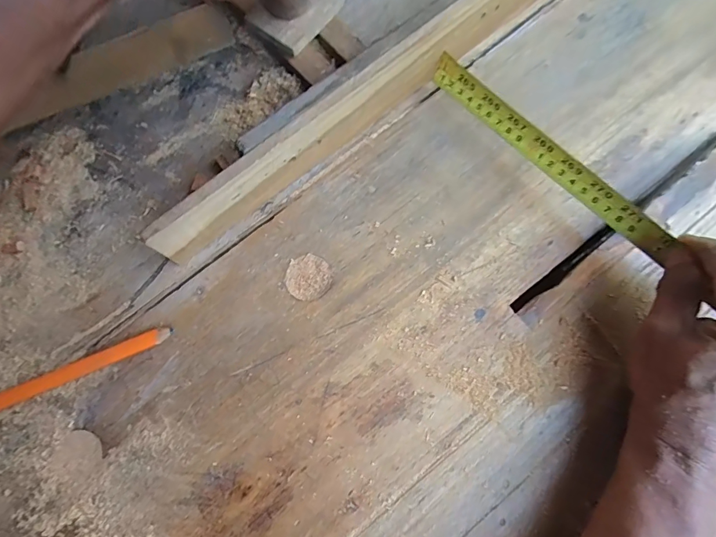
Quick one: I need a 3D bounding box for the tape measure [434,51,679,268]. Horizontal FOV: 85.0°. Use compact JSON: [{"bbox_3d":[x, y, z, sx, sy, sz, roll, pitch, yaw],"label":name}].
[{"bbox_3d":[0.133,-0.086,0.285,0.206,0.020,0.004,47,46,15],"label":"tape measure"}]

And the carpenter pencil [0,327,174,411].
[{"bbox_3d":[-0.197,0.071,0.276,0.135,0.007,0.013,-23,77,-4],"label":"carpenter pencil"}]

